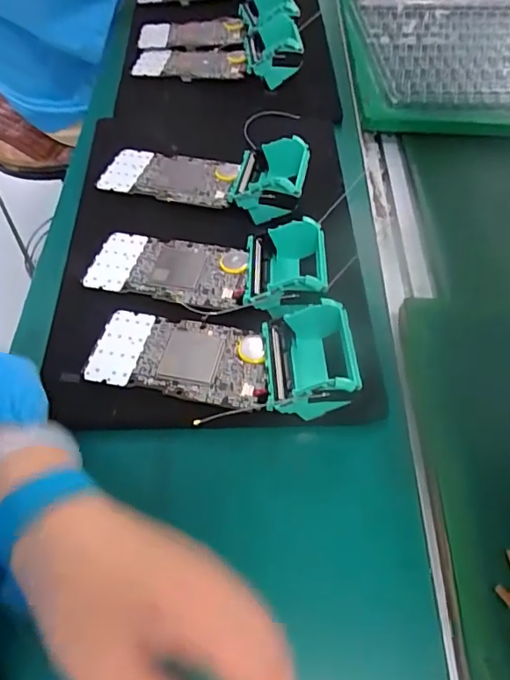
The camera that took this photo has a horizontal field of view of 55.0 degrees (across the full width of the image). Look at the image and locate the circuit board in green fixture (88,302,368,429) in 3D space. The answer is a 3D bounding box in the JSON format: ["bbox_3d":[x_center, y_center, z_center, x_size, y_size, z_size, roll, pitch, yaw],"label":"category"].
[{"bbox_3d":[-0.026,0.010,0.337,0.188,0.041,0.083,6,59,4],"label":"circuit board in green fixture"}]

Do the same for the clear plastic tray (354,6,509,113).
[{"bbox_3d":[0.279,-0.354,0.603,0.279,0.027,0.233,-3,56,-2],"label":"clear plastic tray"}]

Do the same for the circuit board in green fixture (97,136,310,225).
[{"bbox_3d":[-0.047,-0.156,0.443,0.192,0.041,0.080,12,60,7],"label":"circuit board in green fixture"}]

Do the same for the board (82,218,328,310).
[{"bbox_3d":[-0.041,-0.064,0.386,0.187,0.041,0.073,6,59,4],"label":"board"}]

